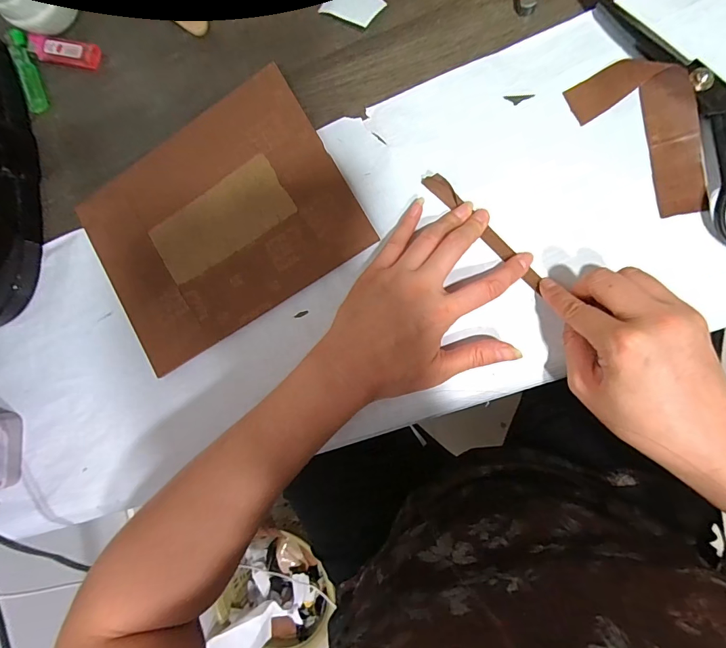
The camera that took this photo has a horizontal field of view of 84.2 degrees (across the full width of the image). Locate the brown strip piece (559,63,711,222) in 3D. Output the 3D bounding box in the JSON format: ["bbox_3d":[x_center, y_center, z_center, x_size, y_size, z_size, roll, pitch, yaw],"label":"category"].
[{"bbox_3d":[0.211,-0.138,0.292,0.065,0.018,0.123,-27,85,8],"label":"brown strip piece"}]

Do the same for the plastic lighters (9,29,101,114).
[{"bbox_3d":[-0.308,-0.265,0.396,0.087,0.012,0.079,-33,84,8],"label":"plastic lighters"}]

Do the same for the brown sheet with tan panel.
[{"bbox_3d":[-0.131,-0.093,0.360,0.230,0.011,0.185,-31,83,8],"label":"brown sheet with tan panel"}]

